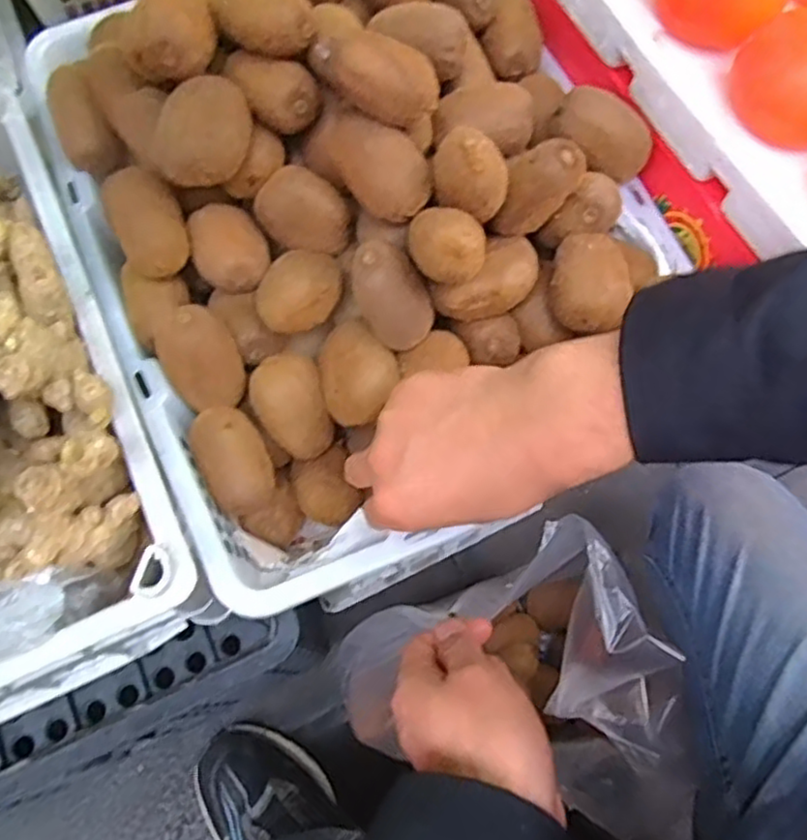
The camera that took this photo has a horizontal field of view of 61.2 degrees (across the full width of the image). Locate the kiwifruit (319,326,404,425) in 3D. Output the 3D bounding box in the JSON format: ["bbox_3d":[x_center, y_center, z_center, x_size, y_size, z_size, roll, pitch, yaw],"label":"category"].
[{"bbox_3d":[-0.031,-0.028,0.415,0.051,0.037,0.044,33,70,10],"label":"kiwifruit"}]

